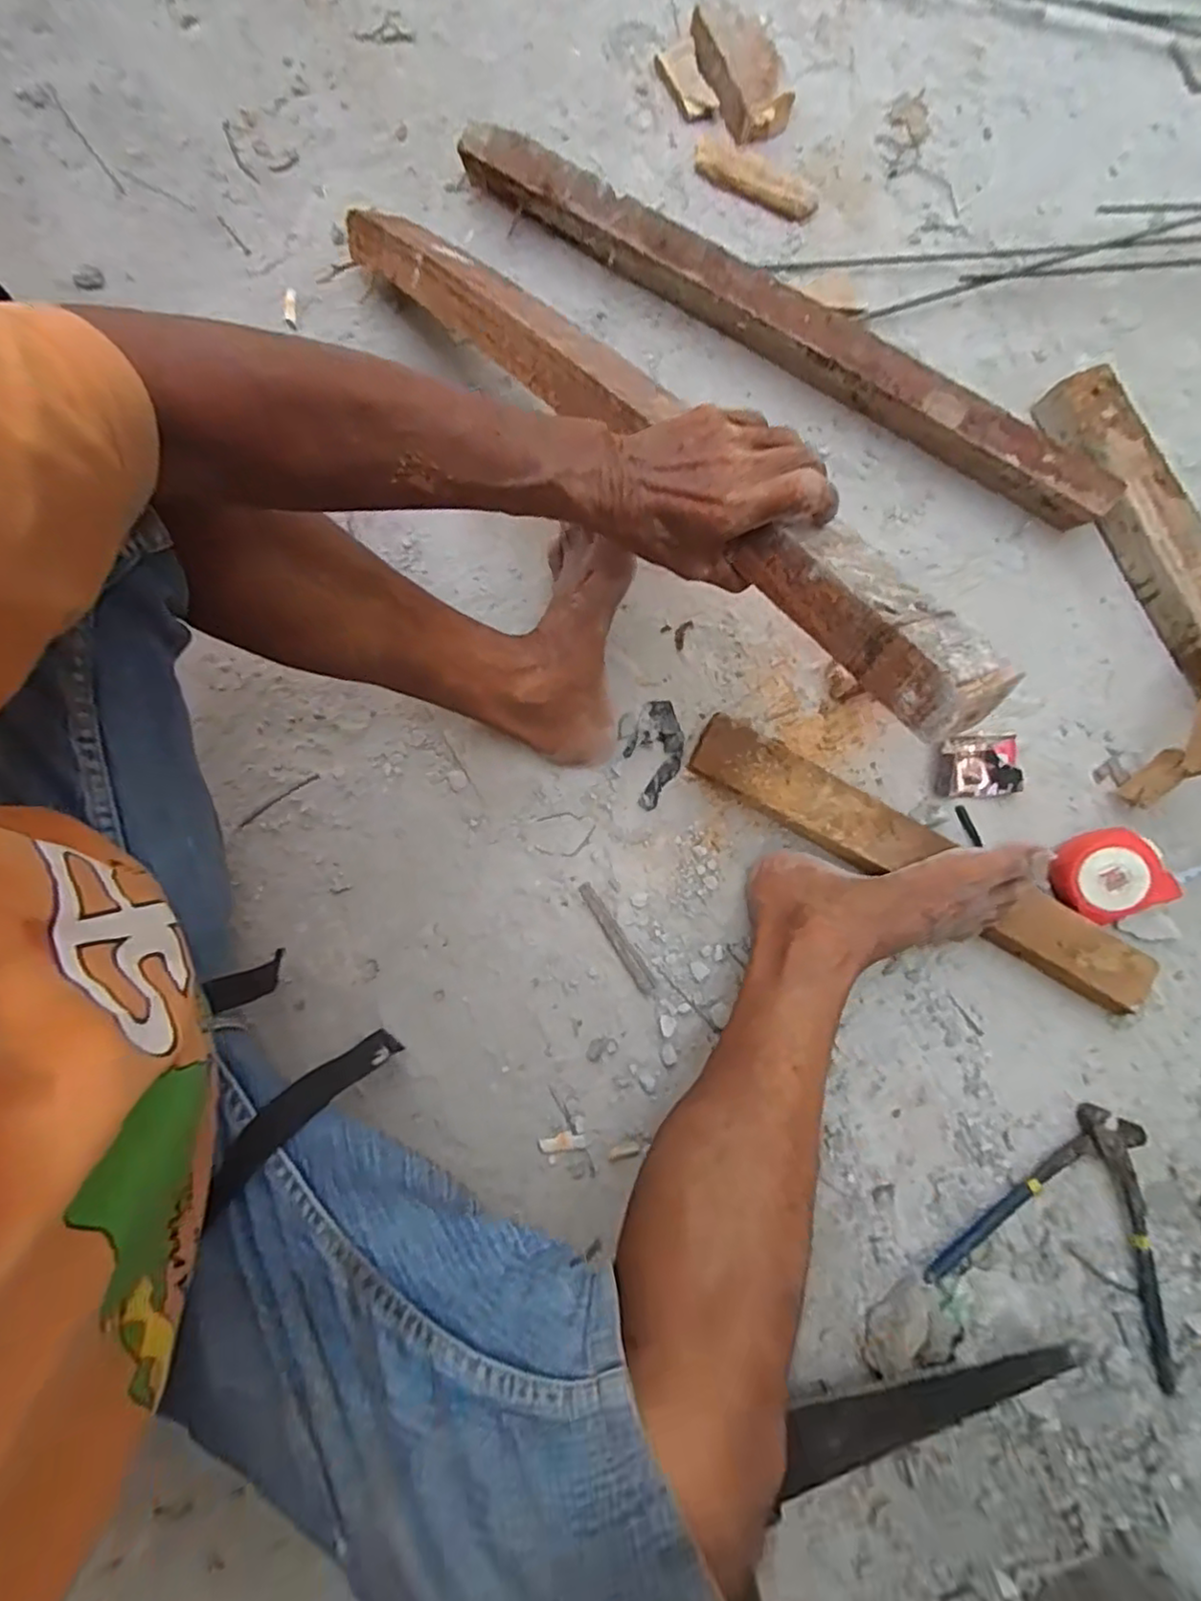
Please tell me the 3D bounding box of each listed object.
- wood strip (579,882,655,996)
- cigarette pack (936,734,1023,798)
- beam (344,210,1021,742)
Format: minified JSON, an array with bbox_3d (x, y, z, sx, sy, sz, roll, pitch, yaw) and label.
[{"bbox_3d":[0.014,0.115,0.564,0.014,0.006,0.103,-32,78,-8],"label":"wood strip"},{"bbox_3d":[0.339,-0.031,0.606,0.075,0.023,0.053,-3,76,-1],"label":"cigarette pack"},{"bbox_3d":[-0.026,-0.316,0.489,0.066,0.048,0.710,-32,62,-8],"label":"beam"}]

